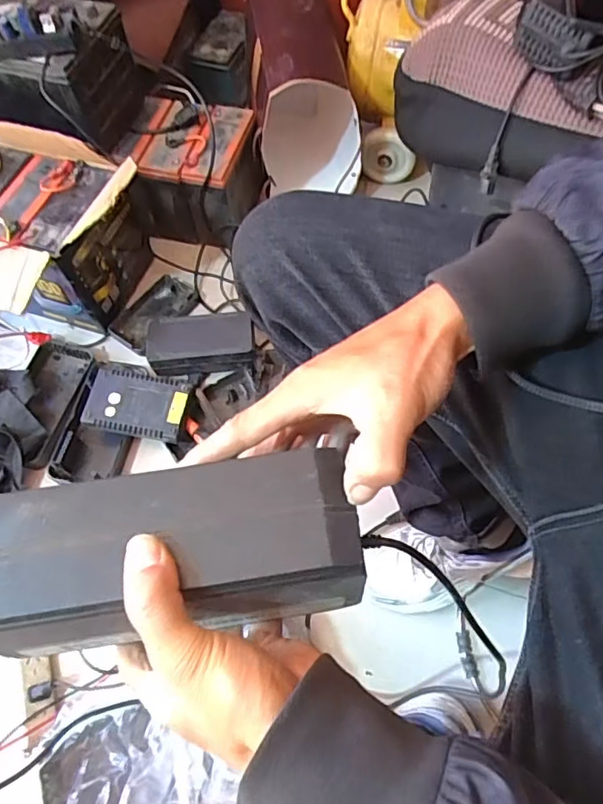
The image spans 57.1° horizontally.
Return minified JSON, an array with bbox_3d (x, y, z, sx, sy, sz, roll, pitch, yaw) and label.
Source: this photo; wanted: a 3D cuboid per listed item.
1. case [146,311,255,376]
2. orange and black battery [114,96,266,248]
[{"bbox_3d":[-0.162,-0.092,0.913,0.168,0.079,0.081,-5,63,-1],"label":"case"},{"bbox_3d":[-0.190,-0.423,1.032,0.223,0.180,0.183,4,63,4],"label":"orange and black battery"}]

